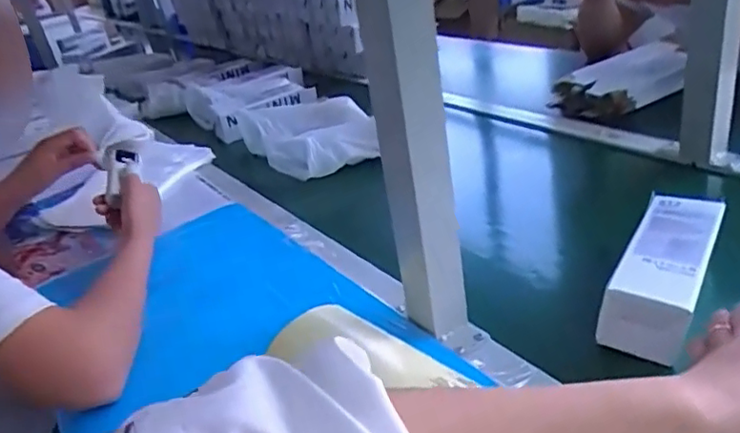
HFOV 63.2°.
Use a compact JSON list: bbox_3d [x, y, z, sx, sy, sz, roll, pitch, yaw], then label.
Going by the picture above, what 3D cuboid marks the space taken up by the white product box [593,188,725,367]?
[{"bbox_3d":[0.264,0.046,0.533,0.062,0.060,0.178,13,35,34],"label":"white product box"}]

